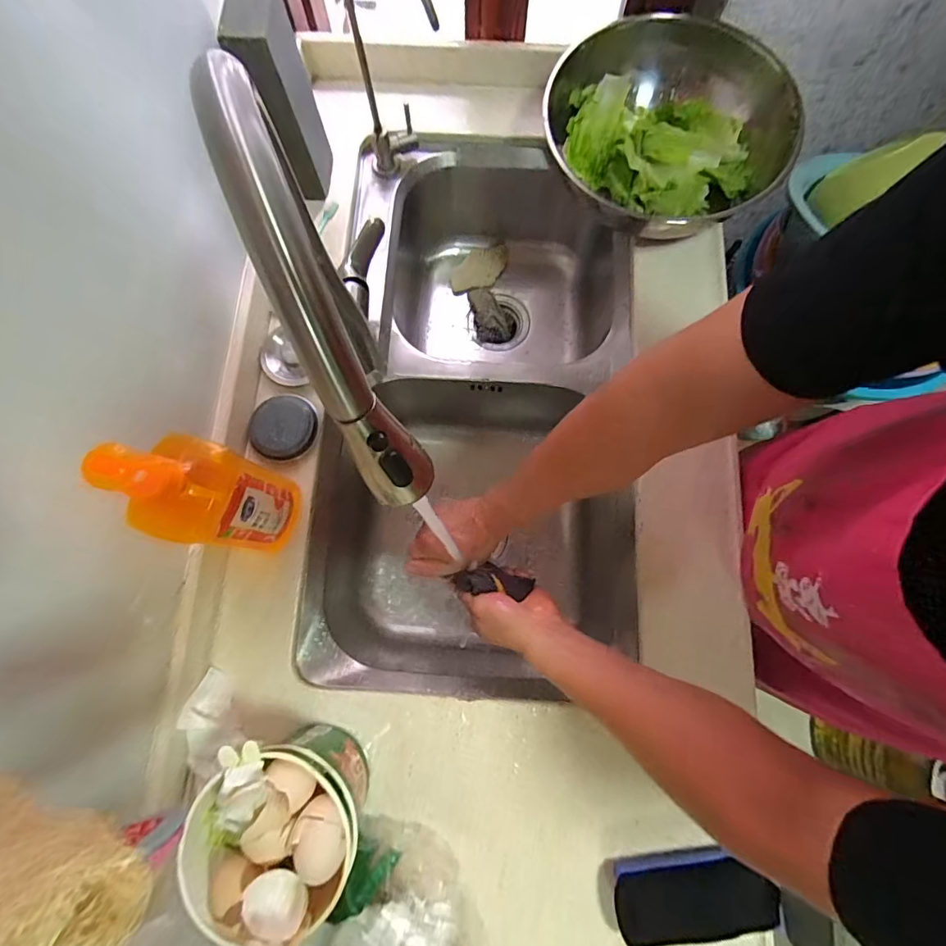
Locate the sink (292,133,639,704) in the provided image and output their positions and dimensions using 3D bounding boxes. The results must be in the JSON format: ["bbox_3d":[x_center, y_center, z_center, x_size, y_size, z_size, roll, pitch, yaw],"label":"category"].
[{"bbox_3d":[0.017,-0.094,0.690,0.402,0.221,0.747,4,78,0],"label":"sink"}]

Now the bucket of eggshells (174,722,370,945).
[{"bbox_3d":[-0.163,0.307,0.405,0.124,0.152,0.136,0,78,0],"label":"bucket of eggshells"}]

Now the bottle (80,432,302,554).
[{"bbox_3d":[-0.233,0.022,0.419,0.061,0.244,0.085,10,78,2],"label":"bottle"}]

